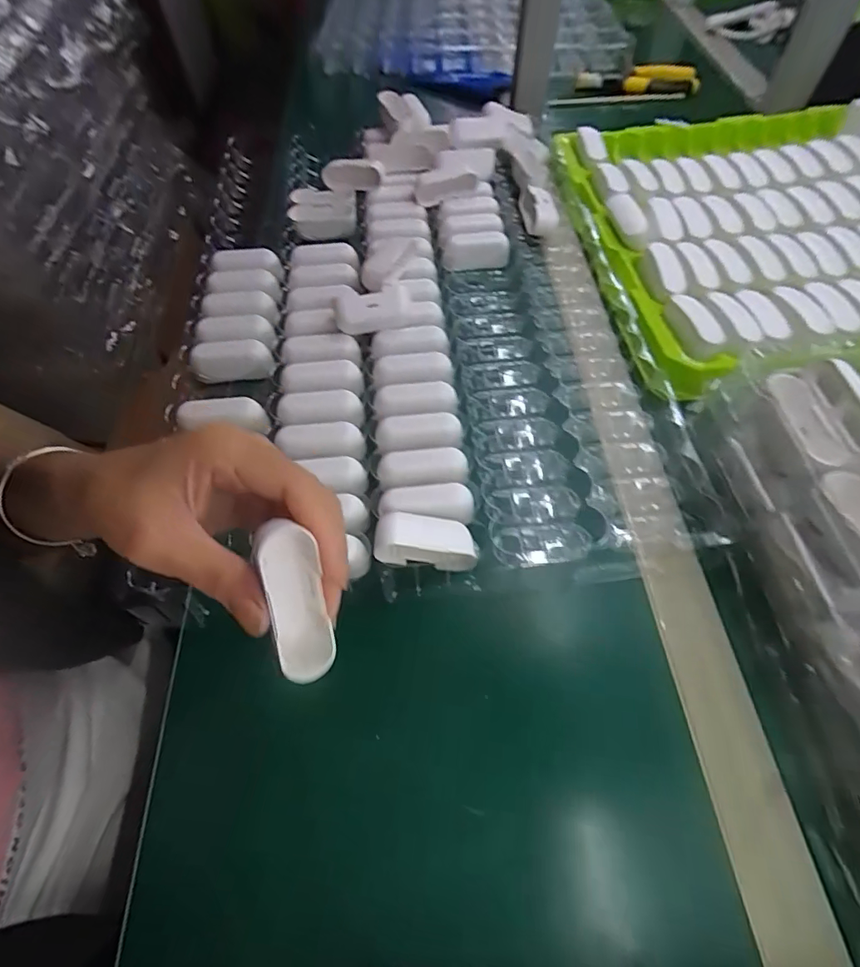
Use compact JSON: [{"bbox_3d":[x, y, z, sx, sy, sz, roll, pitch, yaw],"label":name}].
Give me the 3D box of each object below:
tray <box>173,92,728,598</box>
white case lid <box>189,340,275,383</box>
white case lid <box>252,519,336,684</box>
[{"bbox_3d":[-0.018,-0.175,0.428,0.368,0.050,0.551,-6,59,-3],"label":"tray"},{"bbox_3d":[-0.164,-0.101,0.390,0.069,0.011,0.036,-3,59,-1],"label":"white case lid"},{"bbox_3d":[-0.055,0.049,0.193,0.024,0.066,0.023,-5,22,2],"label":"white case lid"}]

